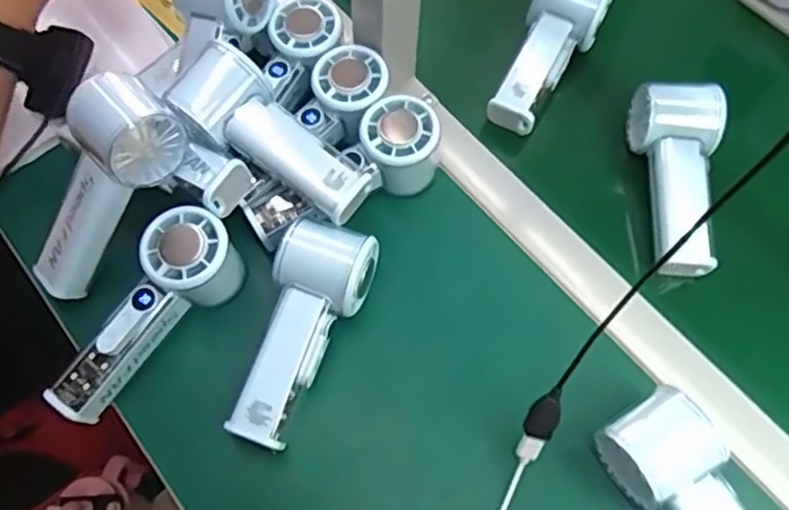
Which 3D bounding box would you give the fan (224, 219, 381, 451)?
[{"bbox_3d":[-0.063,0.053,0.434,0.059,0.061,0.146,20,66,7],"label":"fan"}]

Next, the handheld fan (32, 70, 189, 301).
[{"bbox_3d":[-0.201,-0.042,0.432,0.062,0.054,0.152,38,107,15],"label":"handheld fan"}]

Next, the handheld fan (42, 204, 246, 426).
[{"bbox_3d":[-0.163,0.040,0.439,0.049,0.056,0.150,35,83,13],"label":"handheld fan"}]

